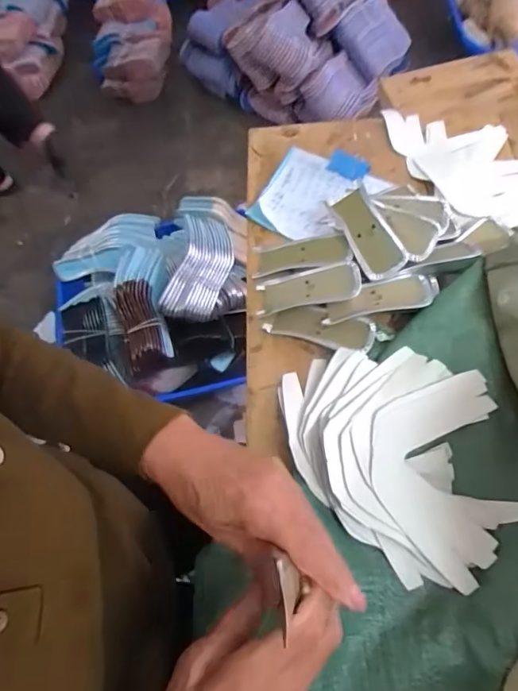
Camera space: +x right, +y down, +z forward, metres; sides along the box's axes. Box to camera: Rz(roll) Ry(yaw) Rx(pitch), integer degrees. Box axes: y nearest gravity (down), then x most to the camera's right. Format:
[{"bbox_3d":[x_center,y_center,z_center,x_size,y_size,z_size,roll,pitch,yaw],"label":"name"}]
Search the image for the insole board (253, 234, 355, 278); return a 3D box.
[{"bbox_3d":[0.049,-0.107,0.535,0.117,0.005,0.046,-7,59,22],"label":"insole board"}]

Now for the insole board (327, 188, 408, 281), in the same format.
[{"bbox_3d":[0.120,-0.128,0.509,0.046,0.007,0.113,-28,70,17],"label":"insole board"}]

